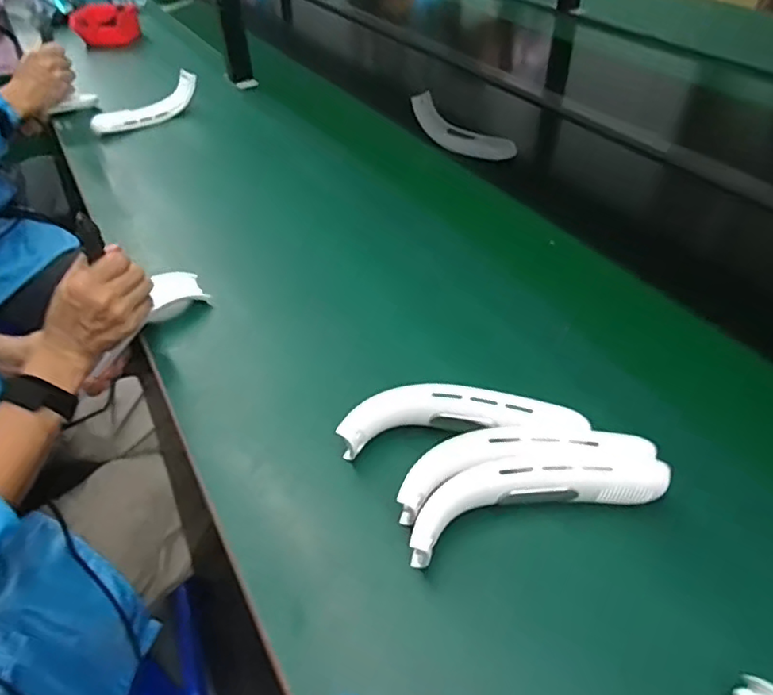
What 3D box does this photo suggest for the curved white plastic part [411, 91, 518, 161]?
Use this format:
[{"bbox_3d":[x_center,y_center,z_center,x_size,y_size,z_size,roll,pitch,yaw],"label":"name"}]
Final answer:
[{"bbox_3d":[0.128,-0.354,0.965,0.215,0.063,0.049,32,53,31],"label":"curved white plastic part"}]

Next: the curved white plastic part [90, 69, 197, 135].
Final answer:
[{"bbox_3d":[-0.438,-0.439,1.077,0.201,0.063,0.051,-29,49,-26],"label":"curved white plastic part"}]

